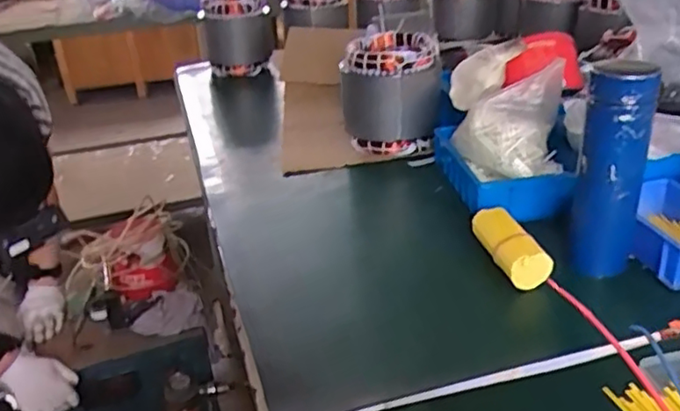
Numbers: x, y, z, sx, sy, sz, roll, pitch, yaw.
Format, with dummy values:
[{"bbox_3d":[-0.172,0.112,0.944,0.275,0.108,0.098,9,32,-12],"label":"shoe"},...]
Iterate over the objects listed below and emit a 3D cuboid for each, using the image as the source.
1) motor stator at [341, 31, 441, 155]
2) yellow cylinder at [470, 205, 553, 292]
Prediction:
[{"bbox_3d":[0.083,-0.185,0.999,0.150,0.153,0.150,0,28,5],"label":"motor stator"},{"bbox_3d":[0.184,0.046,0.684,0.046,0.045,0.119,-8,28,-9],"label":"yellow cylinder"}]

